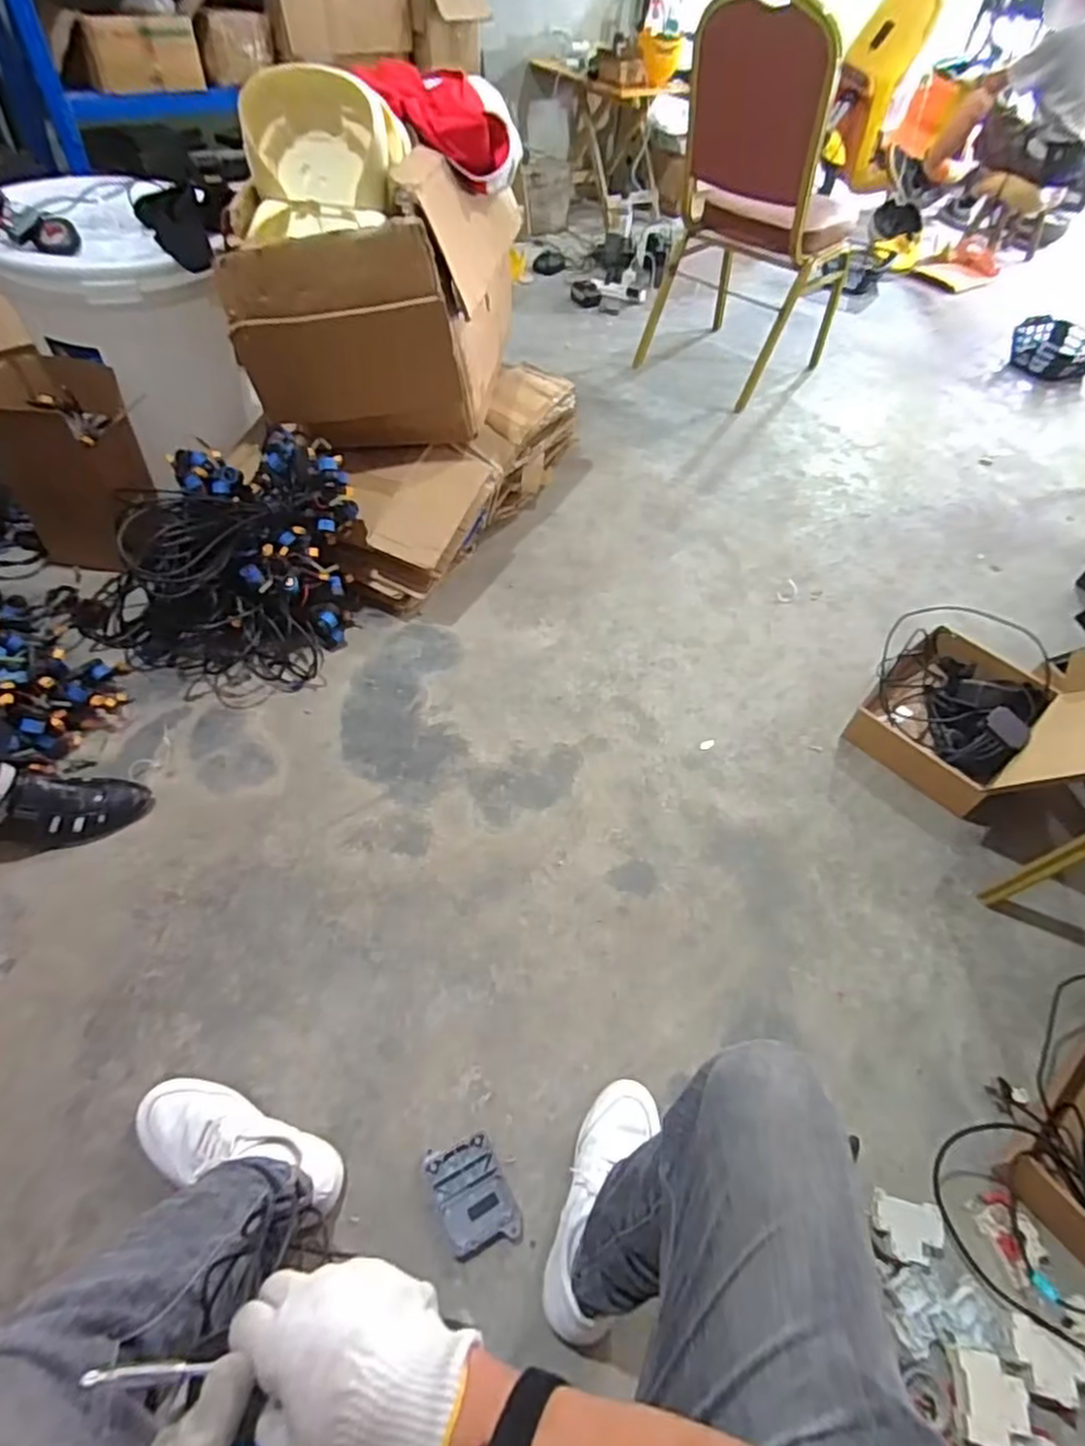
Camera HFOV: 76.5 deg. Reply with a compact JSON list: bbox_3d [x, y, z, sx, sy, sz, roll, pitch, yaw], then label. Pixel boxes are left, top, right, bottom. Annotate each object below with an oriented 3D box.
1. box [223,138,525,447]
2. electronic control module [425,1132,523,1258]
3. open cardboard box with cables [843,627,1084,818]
[{"bbox_3d":[-0.302,-0.838,1.354,0.413,0.379,0.501,9,50,2],"label":"box"},{"bbox_3d":[-0.084,0.568,0.828,0.081,0.020,0.117,-20,57,-17],"label":"electronic control module"},{"bbox_3d":[0.850,-0.077,1.215,0.405,0.313,0.374,-32,62,-26],"label":"open cardboard box with cables"}]

